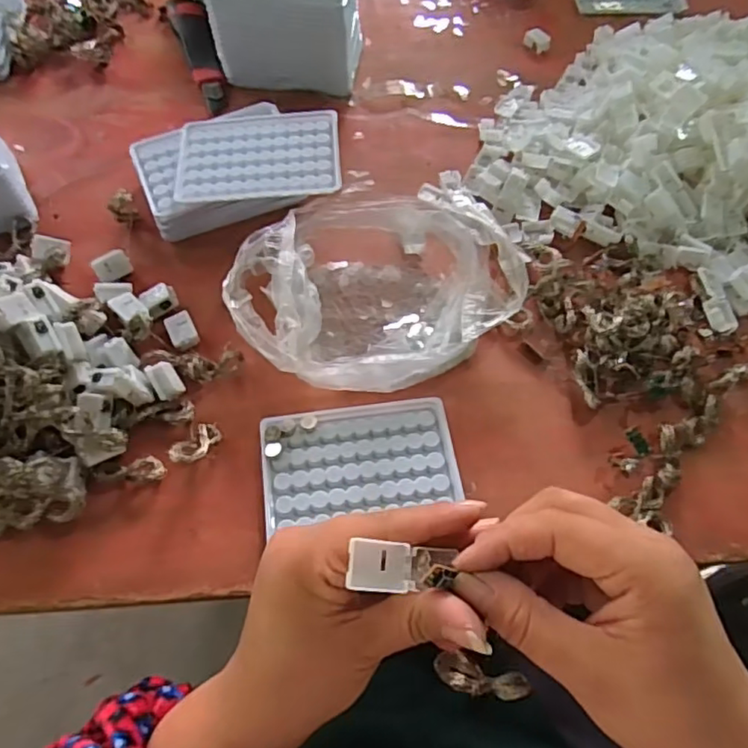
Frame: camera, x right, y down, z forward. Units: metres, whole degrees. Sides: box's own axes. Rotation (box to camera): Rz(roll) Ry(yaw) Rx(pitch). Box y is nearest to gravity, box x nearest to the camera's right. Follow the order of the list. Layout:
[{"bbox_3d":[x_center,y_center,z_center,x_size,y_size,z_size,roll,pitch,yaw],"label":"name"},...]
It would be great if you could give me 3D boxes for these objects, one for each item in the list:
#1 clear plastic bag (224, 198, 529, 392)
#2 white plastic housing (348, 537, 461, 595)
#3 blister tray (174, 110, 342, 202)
[{"bbox_3d":[0.002,-0.070,0.456,0.220,0.058,0.159,-24,65,-13],"label":"clear plastic bag"},{"bbox_3d":[0.011,0.077,0.236,0.043,0.011,0.016,7,61,-17],"label":"white plastic housing"},{"bbox_3d":[-0.094,-0.182,0.486,0.129,0.012,0.098,-3,62,-2],"label":"blister tray"}]

